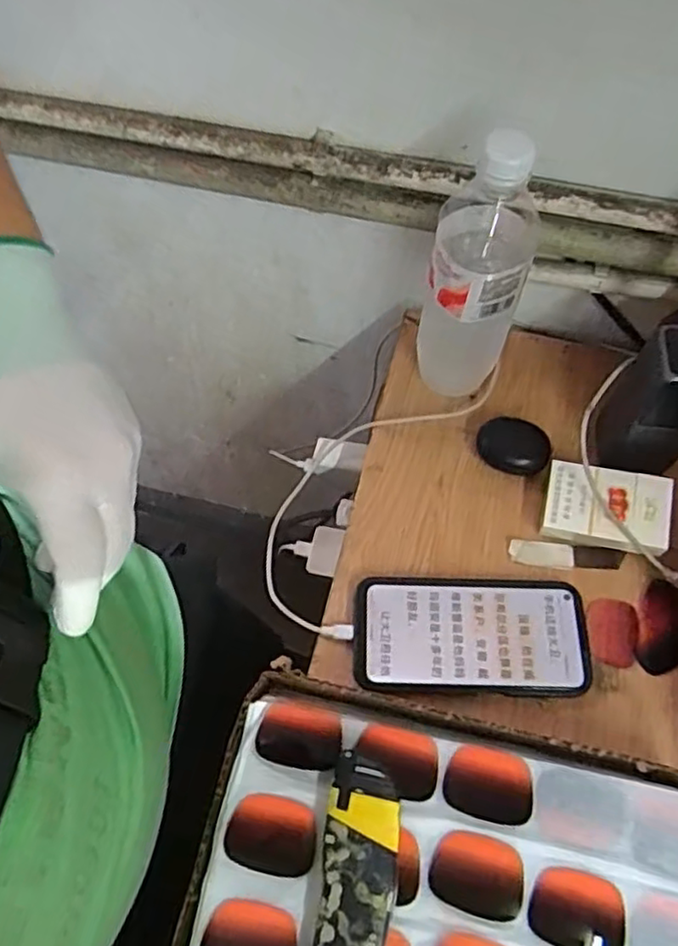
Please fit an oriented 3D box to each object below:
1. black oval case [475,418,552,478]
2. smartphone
[{"bbox_3d":[0.143,-0.022,0.552,0.058,0.017,0.043,26,66,13],"label":"black oval case"},{"bbox_3d":[0.095,0.117,0.483,0.165,0.014,0.080,1,63,1],"label":"smartphone"}]

